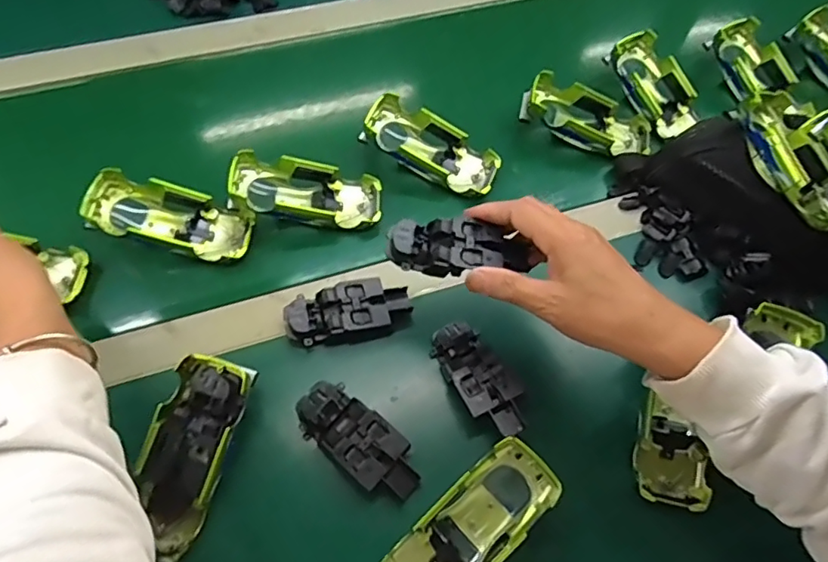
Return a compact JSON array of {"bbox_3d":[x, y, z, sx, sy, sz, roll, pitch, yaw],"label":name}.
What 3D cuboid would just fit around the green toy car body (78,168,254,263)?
[{"bbox_3d":[-0.211,-0.053,0.479,0.134,0.029,0.057,17,62,-10],"label":"green toy car body"}]

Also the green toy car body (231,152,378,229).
[{"bbox_3d":[-0.098,-0.077,0.502,0.132,0.031,0.059,11,62,-11],"label":"green toy car body"}]

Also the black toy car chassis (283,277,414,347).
[{"bbox_3d":[-0.053,0.024,0.447,0.101,0.019,0.042,-12,64,-10],"label":"black toy car chassis"}]

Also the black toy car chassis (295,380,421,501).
[{"bbox_3d":[-0.039,0.115,0.398,0.100,0.020,0.044,37,67,14],"label":"black toy car chassis"}]

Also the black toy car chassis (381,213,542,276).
[{"bbox_3d":[0.034,-0.024,0.390,0.103,0.018,0.041,2,63,-4],"label":"black toy car chassis"}]

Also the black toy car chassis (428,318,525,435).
[{"bbox_3d":[0.050,0.073,0.425,0.044,0.025,0.097,-24,67,-15],"label":"black toy car chassis"}]

